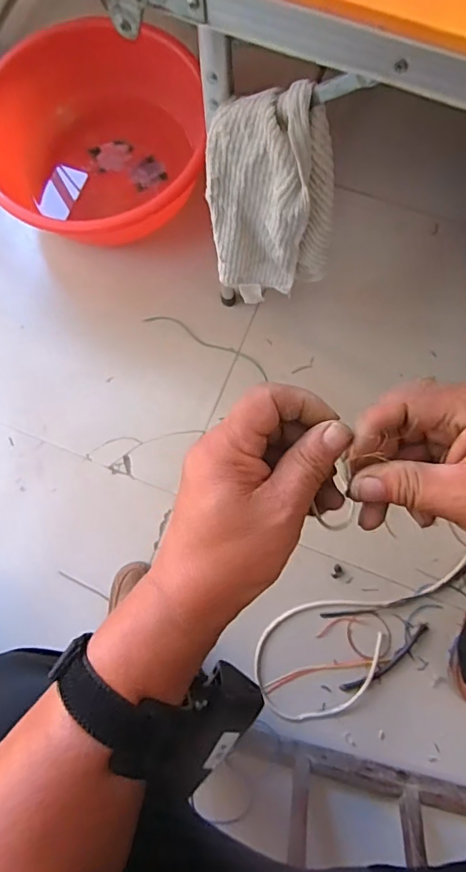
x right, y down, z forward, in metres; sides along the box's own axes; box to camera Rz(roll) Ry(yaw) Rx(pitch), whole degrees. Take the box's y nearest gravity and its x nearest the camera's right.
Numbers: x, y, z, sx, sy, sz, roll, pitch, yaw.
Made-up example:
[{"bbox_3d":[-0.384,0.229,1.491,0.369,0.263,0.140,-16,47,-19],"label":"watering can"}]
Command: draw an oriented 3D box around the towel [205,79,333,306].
[{"bbox_3d":[0.039,-0.218,0.489,0.132,0.244,0.058,23,81,6],"label":"towel"}]

